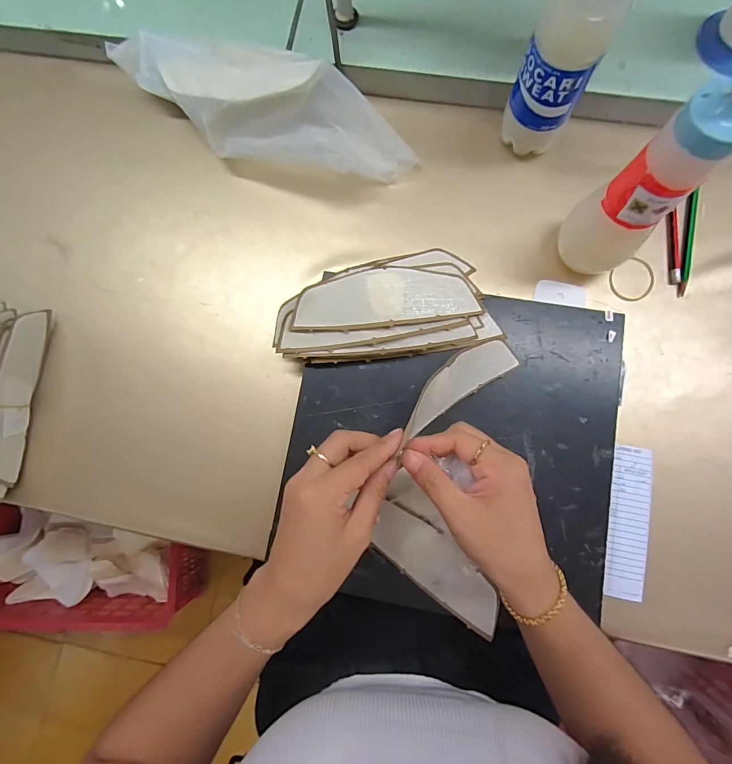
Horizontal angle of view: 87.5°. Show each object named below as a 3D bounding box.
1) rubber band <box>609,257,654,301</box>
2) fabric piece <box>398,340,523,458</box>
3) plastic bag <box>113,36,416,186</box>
[{"bbox_3d":[0.280,-0.106,0.400,0.050,0.004,0.042,-31,77,-3],"label":"rubber band"},{"bbox_3d":[0.084,0.003,0.332,0.145,0.054,0.016,-27,39,-32],"label":"fabric piece"},{"bbox_3d":[-0.113,-0.298,0.419,0.340,0.057,0.116,19,84,5],"label":"plastic bag"}]

